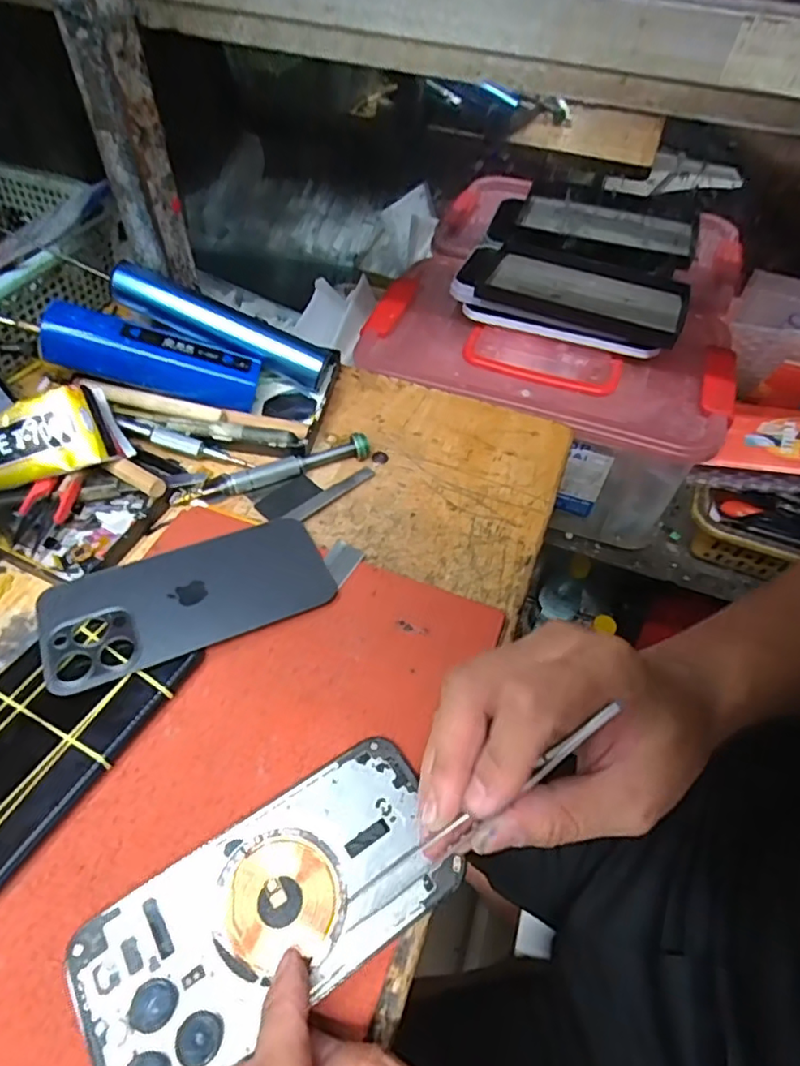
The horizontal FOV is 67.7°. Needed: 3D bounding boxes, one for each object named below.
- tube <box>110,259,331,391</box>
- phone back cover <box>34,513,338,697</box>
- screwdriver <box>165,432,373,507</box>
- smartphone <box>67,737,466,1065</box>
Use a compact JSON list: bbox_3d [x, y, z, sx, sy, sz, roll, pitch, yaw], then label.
[{"bbox_3d":[-0.125,-0.147,0.426,0.154,0.024,0.023,23,51,-8],"label":"tube"},{"bbox_3d":[-0.111,0.033,0.319,0.144,0.010,0.067,-21,57,-18],"label":"phone back cover"},{"bbox_3d":[-0.079,-0.043,0.378,0.122,0.017,0.015,-18,56,-16],"label":"screwdriver"},{"bbox_3d":[-0.049,0.146,0.235,0.142,0.006,0.071,-28,59,-22],"label":"smartphone"}]

